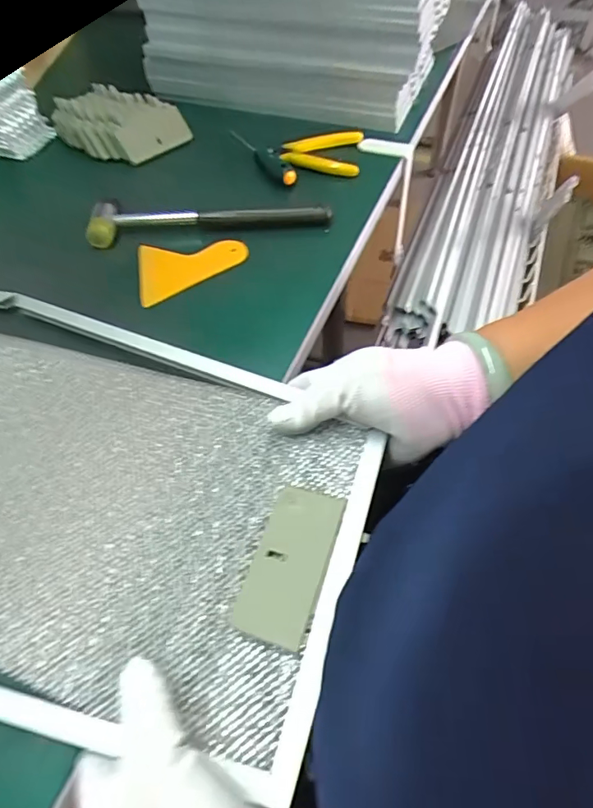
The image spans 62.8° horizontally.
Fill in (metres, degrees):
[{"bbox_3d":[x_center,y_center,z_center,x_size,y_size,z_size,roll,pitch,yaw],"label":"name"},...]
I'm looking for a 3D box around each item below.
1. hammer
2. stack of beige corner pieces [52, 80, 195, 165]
[{"bbox_3d":[-0.085,-0.190,0.484,0.233,0.027,0.051,-8,55,-4],"label":"hammer"},{"bbox_3d":[-0.218,-0.345,0.590,0.157,0.048,0.093,24,59,18],"label":"stack of beige corner pieces"}]

